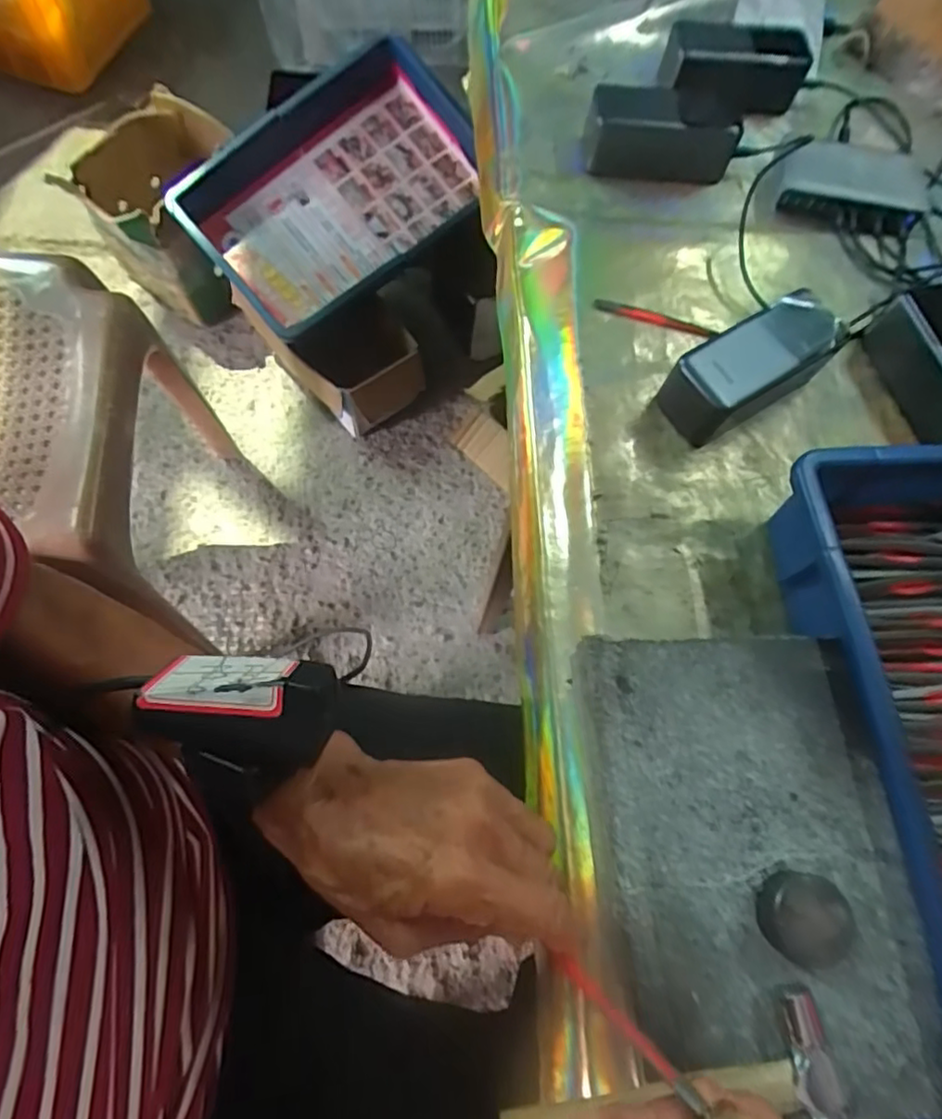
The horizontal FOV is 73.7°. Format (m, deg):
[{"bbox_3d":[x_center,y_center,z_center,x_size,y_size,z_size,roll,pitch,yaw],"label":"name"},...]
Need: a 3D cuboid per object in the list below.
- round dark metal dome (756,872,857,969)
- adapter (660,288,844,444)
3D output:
[{"bbox_3d":[0.160,0.173,0.302,0.040,0.022,0.037,1,70,-2],"label":"round dark metal dome"},{"bbox_3d":[0.202,-0.138,0.456,0.129,0.053,0.054,-32,75,-15],"label":"adapter"}]

